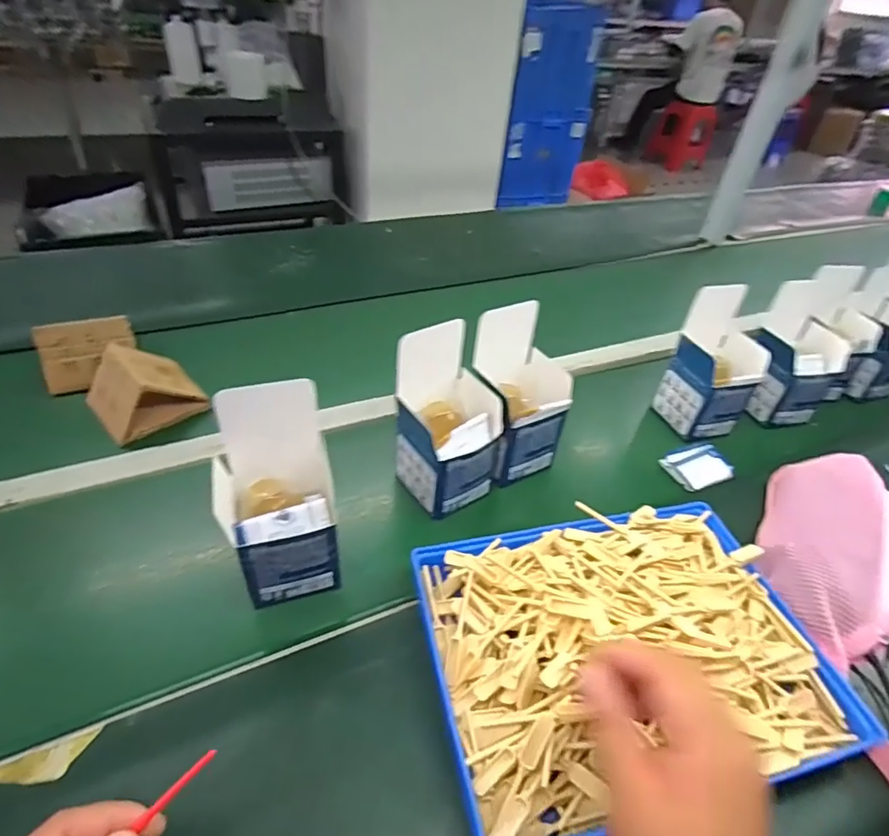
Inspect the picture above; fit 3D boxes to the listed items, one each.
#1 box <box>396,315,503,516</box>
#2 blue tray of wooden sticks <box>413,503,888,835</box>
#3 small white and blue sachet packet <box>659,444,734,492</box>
[{"bbox_3d":[0.005,0.005,0.558,0.100,0.163,0.098,-17,46,-26],"label":"box"},{"bbox_3d":[0.151,0.180,0.436,0.322,0.052,0.235,-5,42,-14],"label":"blue tray of wooden sticks"},{"bbox_3d":[0.320,0.059,0.664,0.084,0.017,0.054,-14,44,-23],"label":"small white and blue sachet packet"}]

